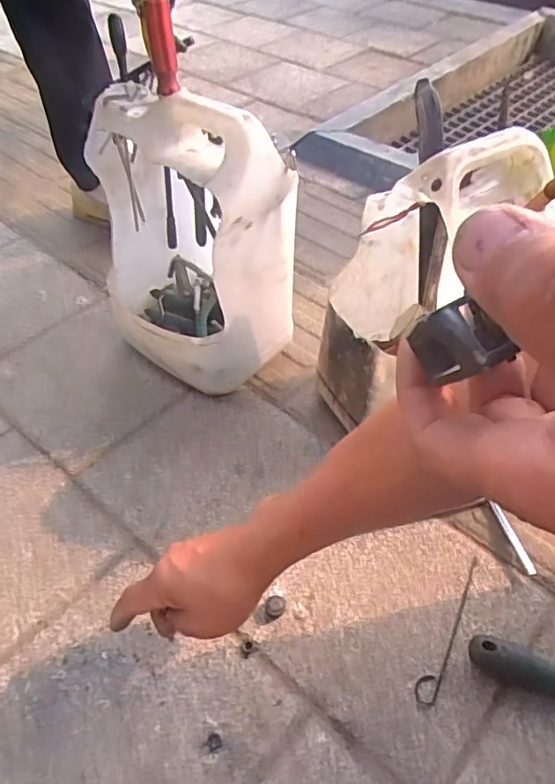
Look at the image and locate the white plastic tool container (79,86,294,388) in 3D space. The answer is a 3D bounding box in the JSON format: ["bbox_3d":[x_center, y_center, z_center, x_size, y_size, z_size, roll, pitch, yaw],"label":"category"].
[{"bbox_3d":[-0.113,-0.195,0.710,0.232,0.313,0.172,32,55,26],"label":"white plastic tool container"}]

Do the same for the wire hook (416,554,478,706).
[{"bbox_3d":[0.178,0.238,0.586,0.020,0.004,0.168,26,53,21],"label":"wire hook"}]

